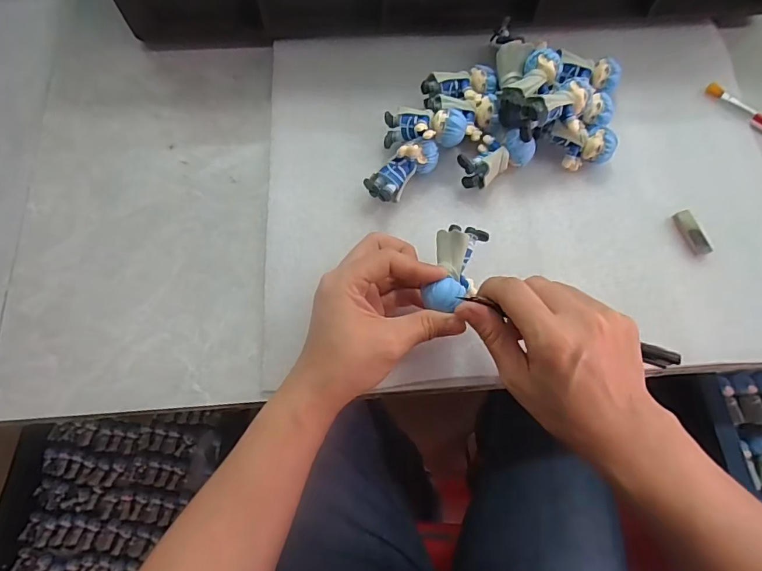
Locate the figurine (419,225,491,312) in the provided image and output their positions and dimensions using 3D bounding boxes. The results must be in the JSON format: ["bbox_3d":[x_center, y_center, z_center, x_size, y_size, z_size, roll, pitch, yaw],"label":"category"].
[{"bbox_3d":[0.048,-0.012,0.299,0.032,0.019,0.063,17,65,6],"label":"figurine"}]

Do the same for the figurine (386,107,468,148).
[{"bbox_3d":[0.033,-0.123,0.357,0.061,0.021,0.028,9,71,21],"label":"figurine"}]

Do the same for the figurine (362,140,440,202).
[{"bbox_3d":[0.017,-0.089,0.354,0.060,0.035,0.024,-38,75,-11],"label":"figurine"}]

